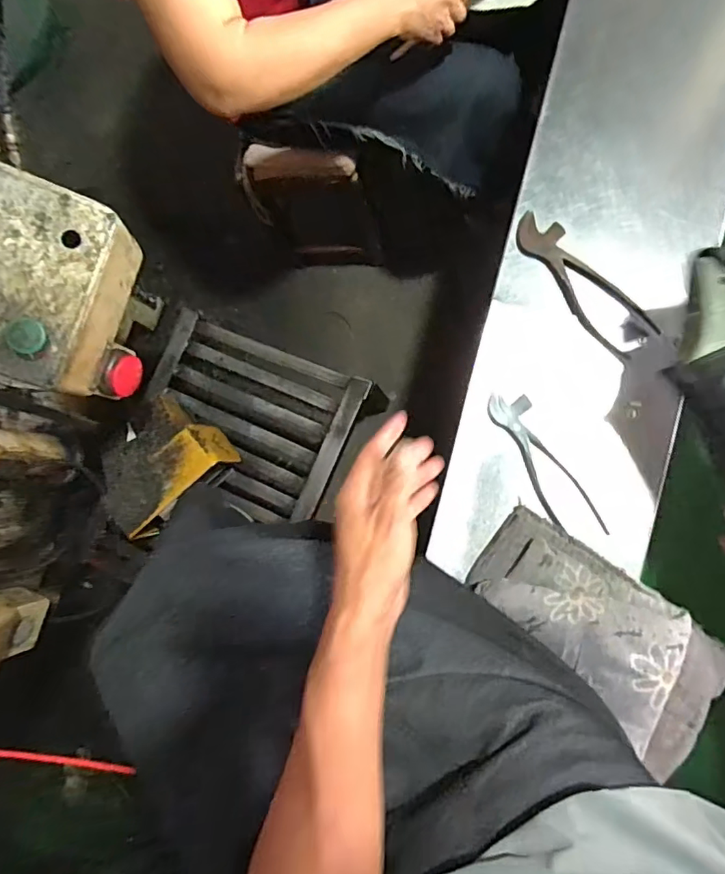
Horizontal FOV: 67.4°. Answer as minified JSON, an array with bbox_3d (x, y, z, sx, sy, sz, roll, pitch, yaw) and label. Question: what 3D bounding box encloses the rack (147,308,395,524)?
[{"bbox_3d":[-0.248,-0.033,1.177,0.492,0.107,0.348,22,88,12],"label":"rack"}]

